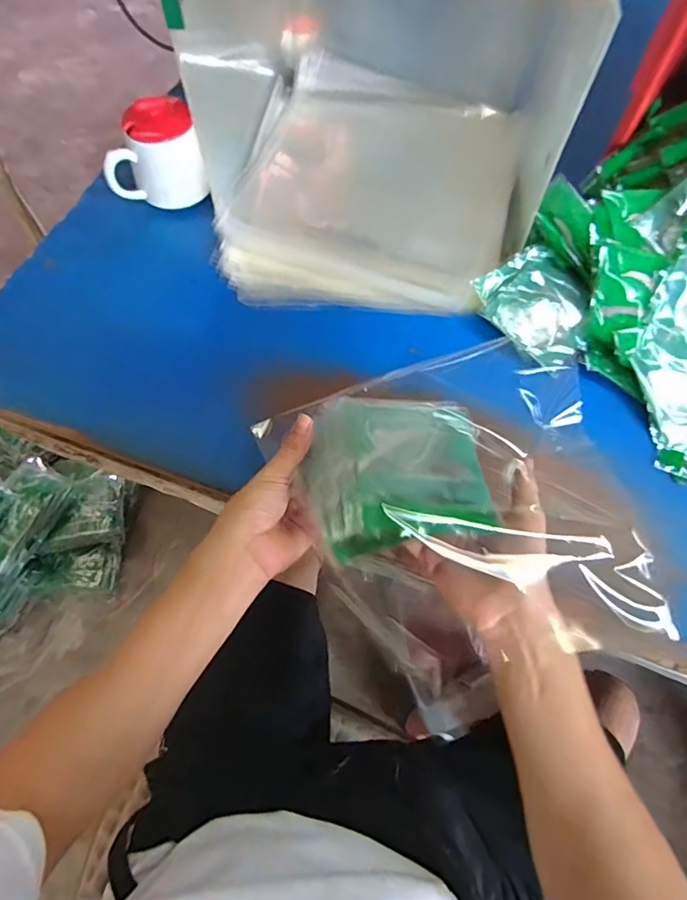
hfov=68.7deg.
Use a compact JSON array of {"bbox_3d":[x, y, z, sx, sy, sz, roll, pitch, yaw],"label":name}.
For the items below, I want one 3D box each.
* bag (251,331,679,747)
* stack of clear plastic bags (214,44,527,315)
[{"bbox_3d":[0.099,0.034,0.392,0.251,0.079,0.270,-24,67,-10],"label":"bag"},{"bbox_3d":[0.050,-0.351,0.659,0.347,0.052,0.434,13,66,7],"label":"stack of clear plastic bags"}]

